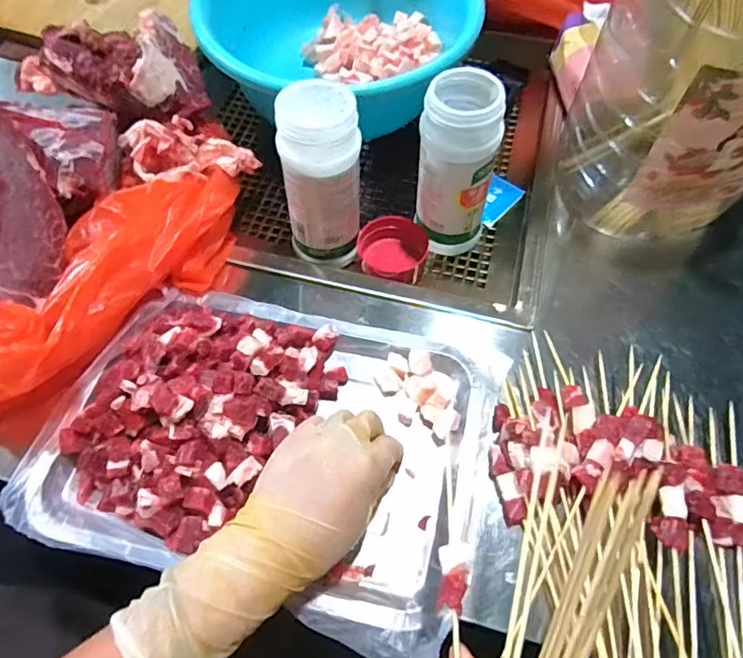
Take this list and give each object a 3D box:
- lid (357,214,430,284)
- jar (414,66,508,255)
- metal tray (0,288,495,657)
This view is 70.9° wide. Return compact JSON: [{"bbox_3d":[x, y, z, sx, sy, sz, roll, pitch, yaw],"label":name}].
[{"bbox_3d":[0.019,-0.072,0.489,0.065,0.035,0.057,12,62,7],"label":"lid"},{"bbox_3d":[0.071,-0.132,0.445,0.062,0.155,0.059,0,61,0],"label":"jar"},{"bbox_3d":[-0.073,0.076,0.376,0.305,0.046,0.215,19,62,4],"label":"metal tray"}]

